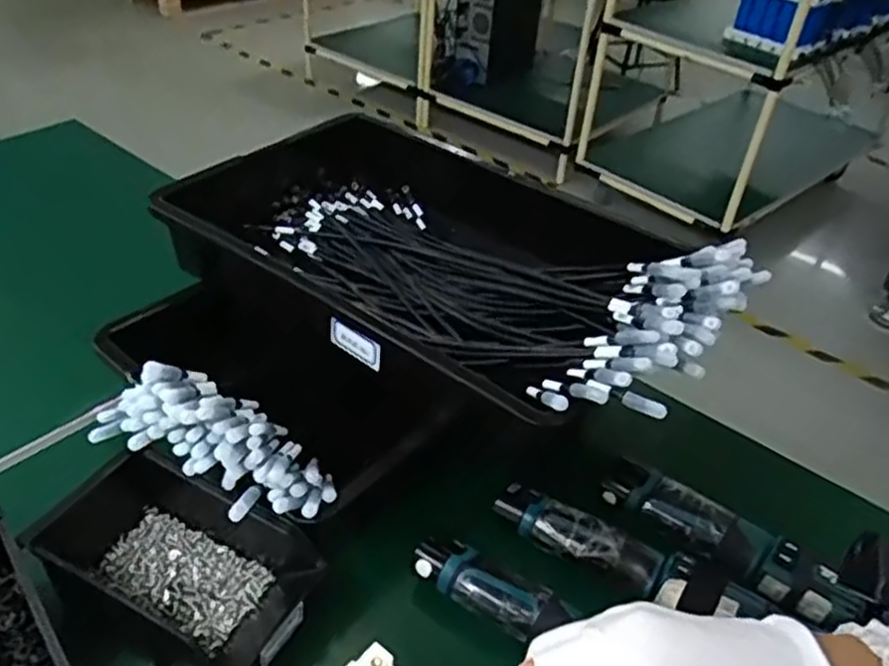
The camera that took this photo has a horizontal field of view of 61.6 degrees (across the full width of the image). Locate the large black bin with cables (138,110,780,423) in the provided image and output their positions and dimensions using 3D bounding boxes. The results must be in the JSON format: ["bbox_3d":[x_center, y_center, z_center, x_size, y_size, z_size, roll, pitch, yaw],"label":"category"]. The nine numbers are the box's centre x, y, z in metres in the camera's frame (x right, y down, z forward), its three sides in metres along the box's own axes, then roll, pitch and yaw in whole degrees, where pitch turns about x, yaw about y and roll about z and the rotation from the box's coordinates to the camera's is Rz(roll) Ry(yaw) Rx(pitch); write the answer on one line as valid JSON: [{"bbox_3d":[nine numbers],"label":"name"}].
[{"bbox_3d":[-0.006,-0.081,0.655,0.492,0.119,0.270,27,43,25],"label":"large black bin with cables"}]

